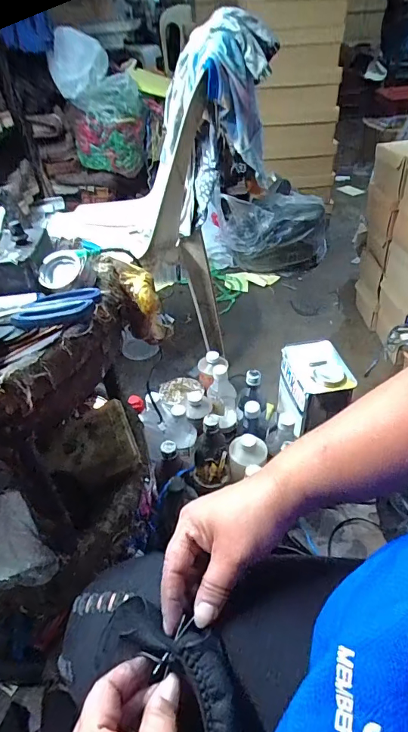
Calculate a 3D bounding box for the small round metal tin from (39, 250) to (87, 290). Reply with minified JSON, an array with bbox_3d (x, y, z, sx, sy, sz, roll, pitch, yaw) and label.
[{"bbox_3d":[-0.155,-0.104,0.460,0.040,0.046,0.023,26,5,-11],"label":"small round metal tin"}]

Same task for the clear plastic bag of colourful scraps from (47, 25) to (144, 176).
[{"bbox_3d":[-0.371,-0.931,1.524,0.274,0.420,0.183,-12,41,-10],"label":"clear plastic bag of colourful scraps"}]

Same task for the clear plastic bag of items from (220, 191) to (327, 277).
[{"bbox_3d":[0.262,-0.493,1.590,0.401,0.257,0.179,5,41,9],"label":"clear plastic bag of items"}]

